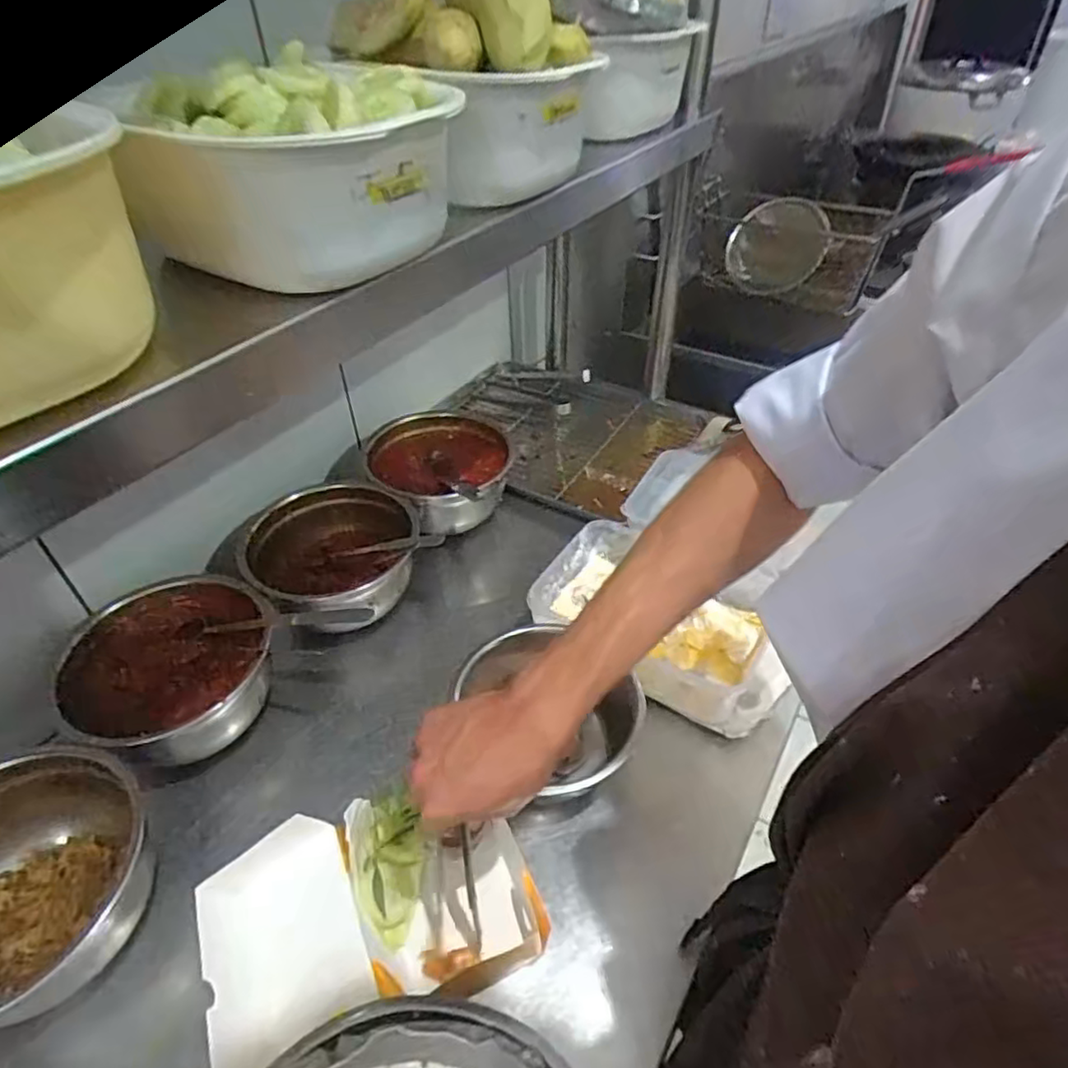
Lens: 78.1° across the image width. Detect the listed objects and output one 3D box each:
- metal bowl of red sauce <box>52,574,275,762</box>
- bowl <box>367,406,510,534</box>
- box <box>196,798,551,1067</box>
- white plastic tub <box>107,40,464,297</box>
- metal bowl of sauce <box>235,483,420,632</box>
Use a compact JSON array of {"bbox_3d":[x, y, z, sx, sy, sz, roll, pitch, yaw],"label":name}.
[{"bbox_3d":[-0.343,0.145,0.648,0.183,0.107,0.183,-2,41,1],"label":"metal bowl of red sauce"},{"bbox_3d":[-0.122,-0.081,0.876,0.177,0.087,0.197,-10,42,-8],"label":"bowl"},{"bbox_3d":[-0.126,0.293,0.510,0.243,0.072,0.156,-19,44,-18],"label":"box"},{"bbox_3d":[-0.153,-0.234,0.428,0.187,0.100,0.198,-11,42,-9],"label":"white plastic tub"},{"bbox_3d":[-0.230,0.039,0.761,0.188,0.107,0.181,-2,41,1],"label":"metal bowl of sauce"}]

